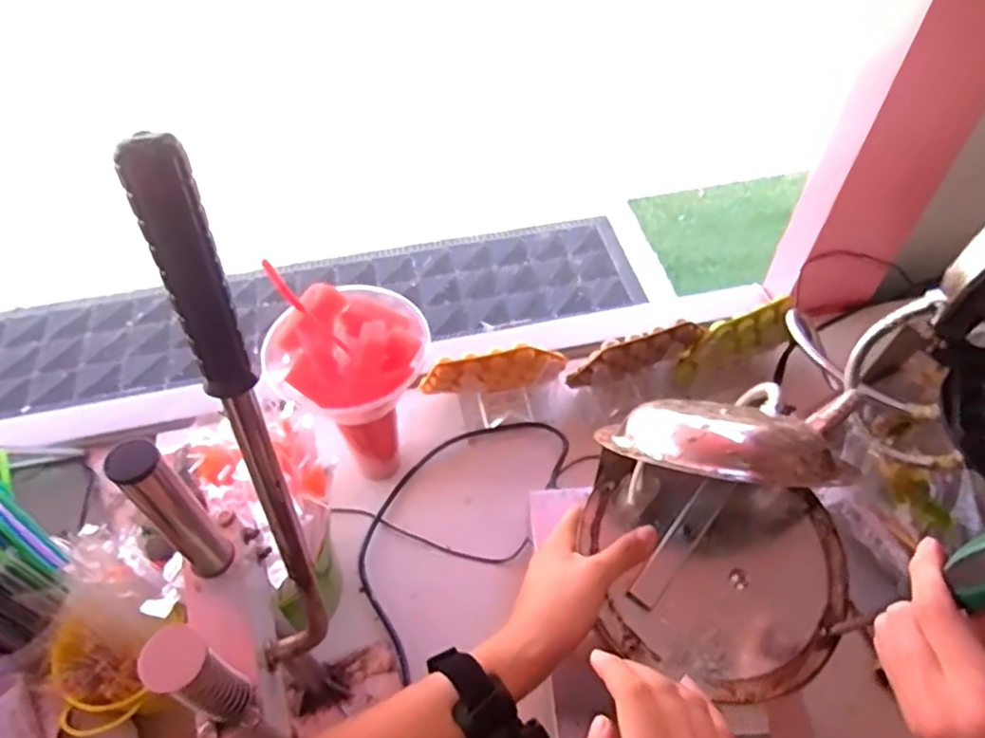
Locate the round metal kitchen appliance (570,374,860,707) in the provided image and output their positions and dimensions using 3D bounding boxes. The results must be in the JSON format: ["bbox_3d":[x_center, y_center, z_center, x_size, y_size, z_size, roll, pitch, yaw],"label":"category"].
[{"bbox_3d":[0.163,0.119,0.476,0.180,0.133,0.179,17,54,15],"label":"round metal kitchen appliance"}]

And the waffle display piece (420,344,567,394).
[{"bbox_3d":[0.002,0.000,0.795,0.171,0.082,0.027,-6,51,-3],"label":"waffle display piece"}]

